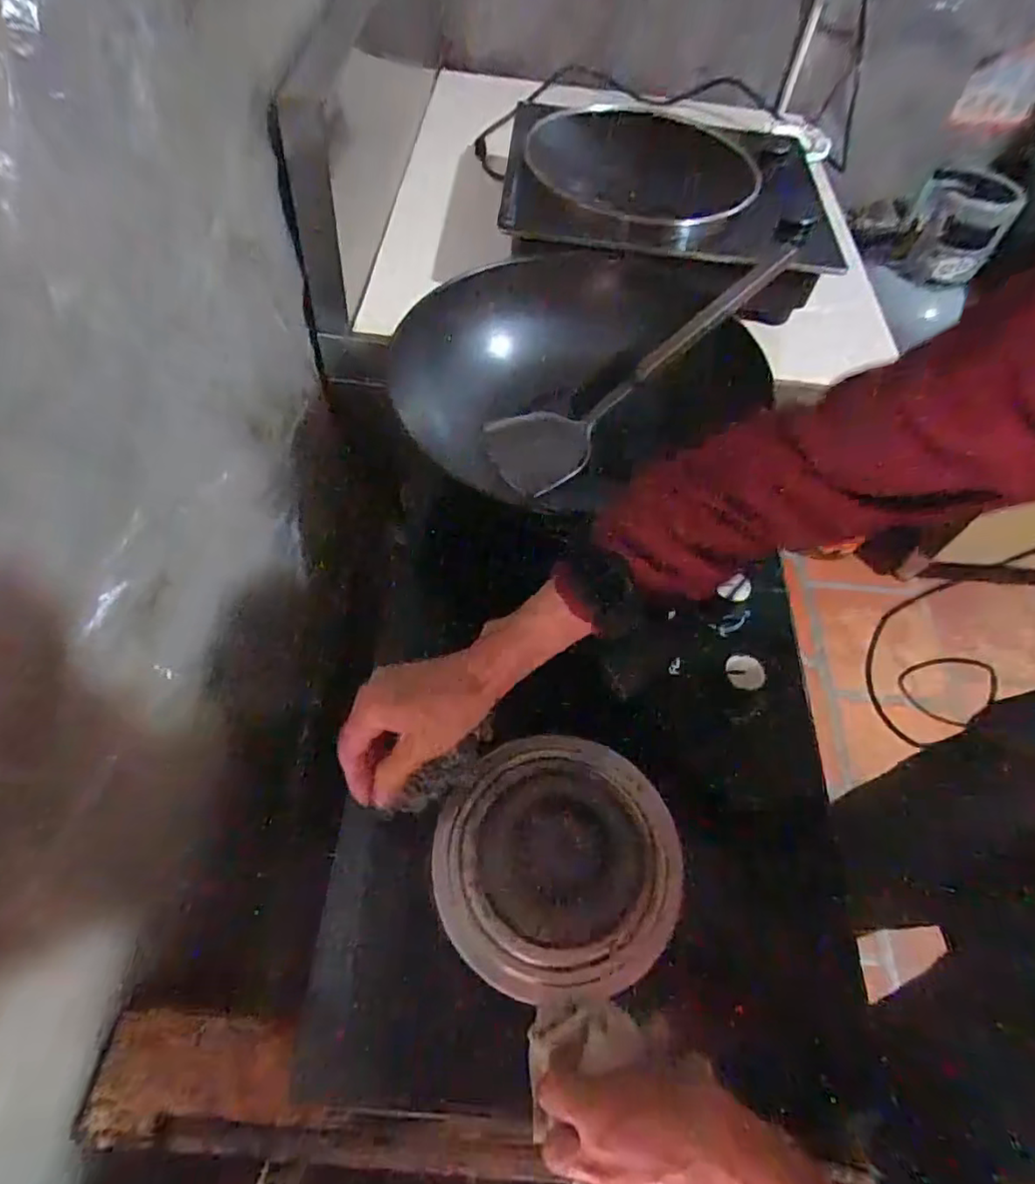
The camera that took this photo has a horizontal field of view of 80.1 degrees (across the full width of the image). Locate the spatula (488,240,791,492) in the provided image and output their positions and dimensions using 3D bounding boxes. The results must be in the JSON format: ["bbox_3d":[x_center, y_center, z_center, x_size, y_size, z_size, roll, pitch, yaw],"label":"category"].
[{"bbox_3d":[0.126,-0.223,0.619,0.345,0.045,0.083,-37,65,7],"label":"spatula"}]

